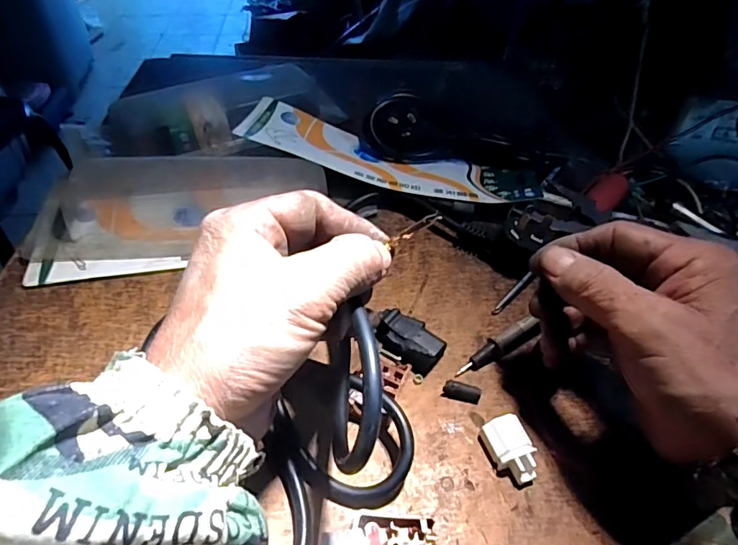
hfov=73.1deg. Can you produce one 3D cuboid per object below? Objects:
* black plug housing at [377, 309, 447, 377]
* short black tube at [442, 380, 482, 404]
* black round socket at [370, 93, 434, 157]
[{"bbox_3d":[0.025,0.042,0.308,0.042,0.015,0.024,36,55,28],"label":"black plug housing"},{"bbox_3d":[0.055,0.070,0.292,0.021,0.007,0.008,13,47,10],"label":"short black tube"},{"bbox_3d":[0.029,-0.126,0.428,0.050,0.049,0.017,-17,11,7],"label":"black round socket"}]

